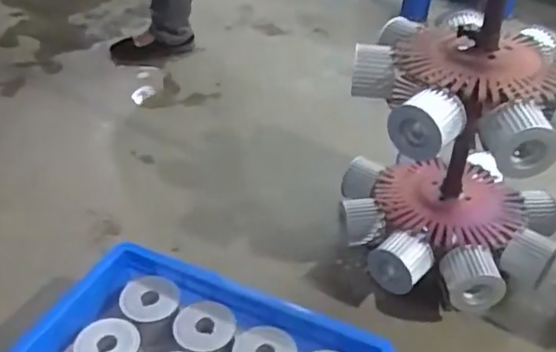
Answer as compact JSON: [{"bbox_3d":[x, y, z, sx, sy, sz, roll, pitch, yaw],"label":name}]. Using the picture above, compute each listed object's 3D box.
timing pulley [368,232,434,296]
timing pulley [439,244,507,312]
[{"bbox_3d":[0.181,0.126,0.903,0.083,0.071,0.061,27,43,29],"label":"timing pulley"},{"bbox_3d":[0.281,0.148,0.879,0.081,0.075,0.061,1,37,-1],"label":"timing pulley"}]

